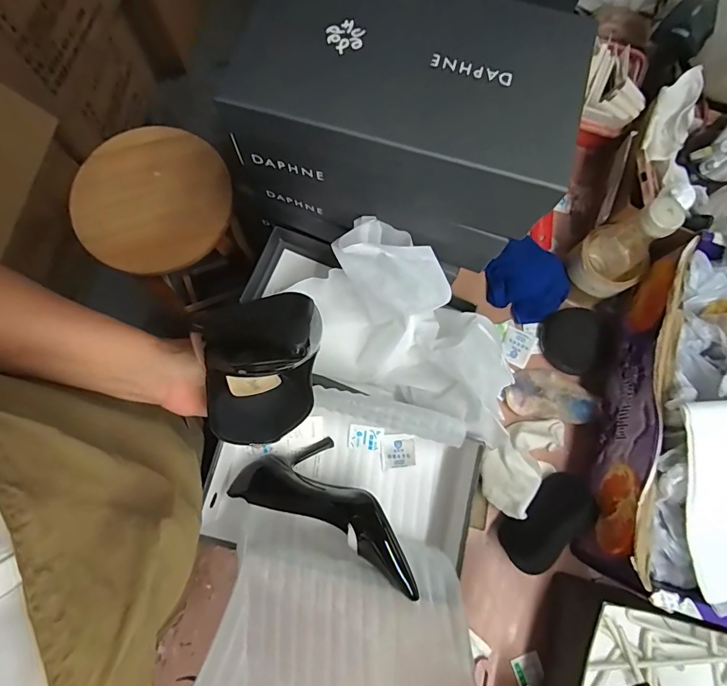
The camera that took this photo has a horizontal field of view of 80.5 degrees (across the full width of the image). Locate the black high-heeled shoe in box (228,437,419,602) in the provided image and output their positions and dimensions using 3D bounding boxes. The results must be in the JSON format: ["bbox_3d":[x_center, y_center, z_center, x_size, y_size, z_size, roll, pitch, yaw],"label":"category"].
[{"bbox_3d":[-0.033,0.185,0.512,0.227,0.088,0.099,24,78,5],"label":"black high-heeled shoe in box"}]

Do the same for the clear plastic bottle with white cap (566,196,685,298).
[{"bbox_3d":[0.324,-0.116,0.535,0.070,0.152,0.086,-37,80,-9],"label":"clear plastic bottle with white cap"}]

